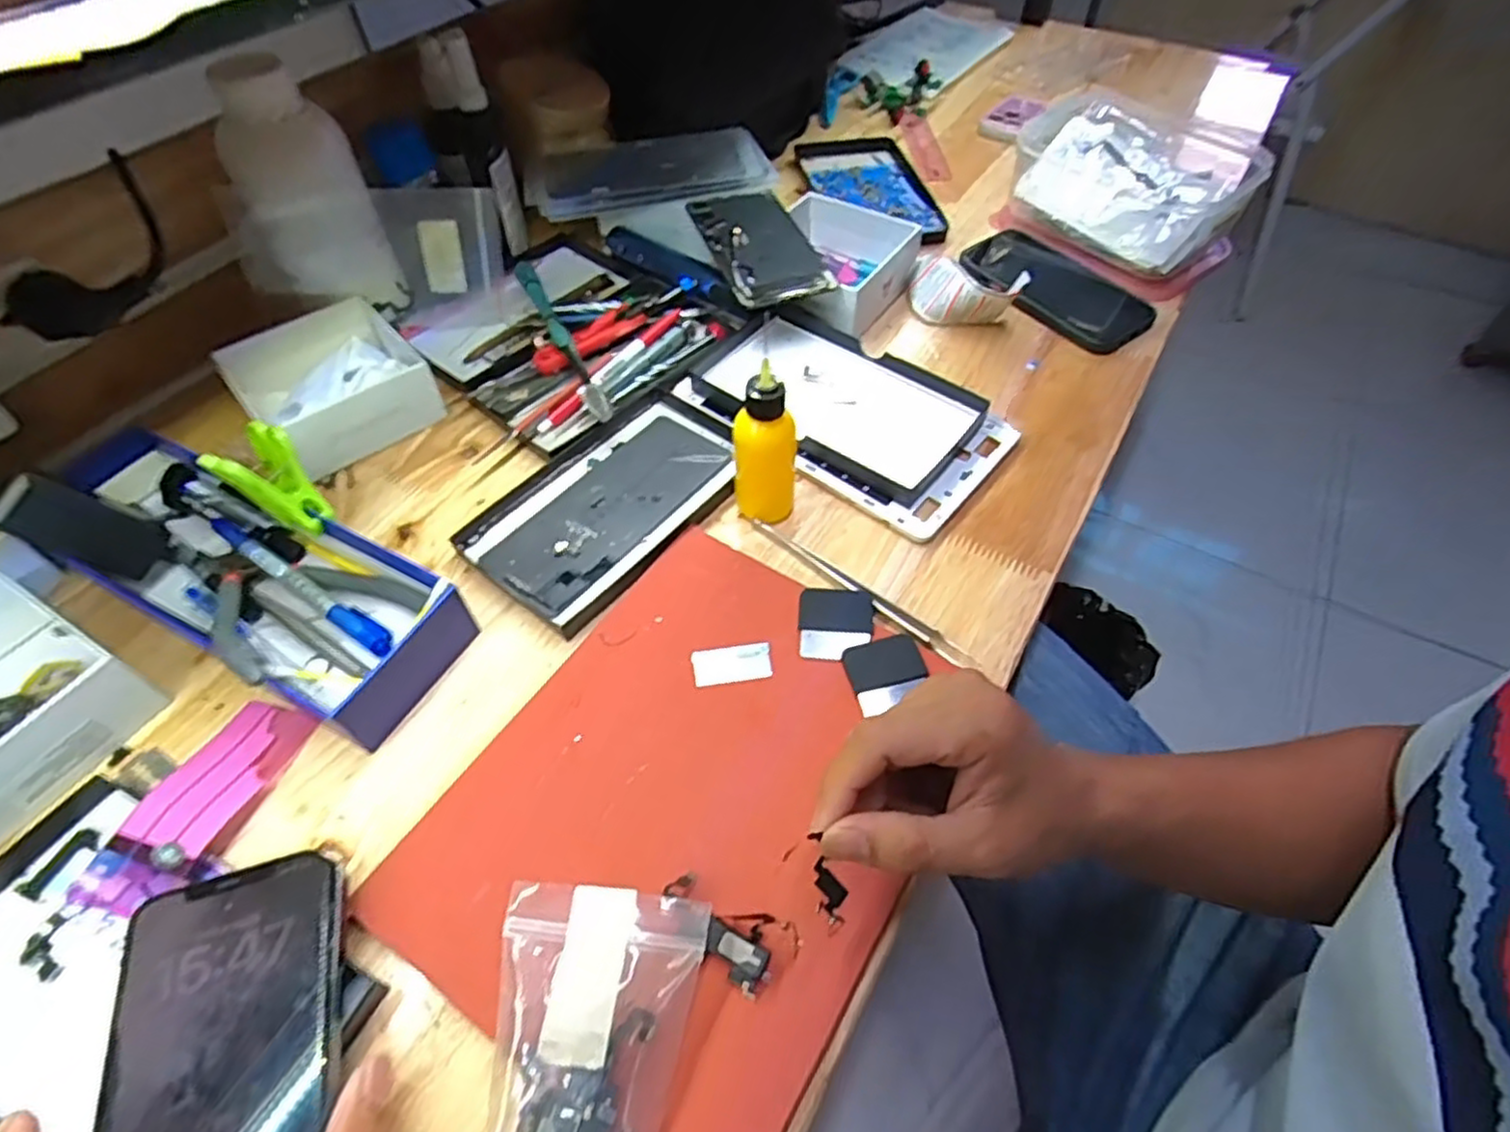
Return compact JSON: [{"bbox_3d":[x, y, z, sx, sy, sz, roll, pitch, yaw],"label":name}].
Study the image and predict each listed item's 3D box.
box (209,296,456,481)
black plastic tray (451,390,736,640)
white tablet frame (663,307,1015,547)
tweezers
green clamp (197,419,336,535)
[{"bbox_3d":[-0.285,-0.121,0.492,0.104,0.047,0.109,-36,61,-24],"label":"box"},{"bbox_3d":[-0.087,-0.043,0.451,0.105,0.007,0.174,35,60,23],"label":"black plastic tray"},{"bbox_3d":[0.061,-0.109,0.494,0.205,0.022,0.119,35,61,23],"label":"white tablet frame"},{"bbox_3d":[0.058,0.012,0.414,0.144,0.010,0.012,36,61,24],"label":"tweezers"},{"bbox_3d":[-0.251,-0.044,0.385,0.020,0.060,0.036,-8,37,46],"label":"green clamp"}]

